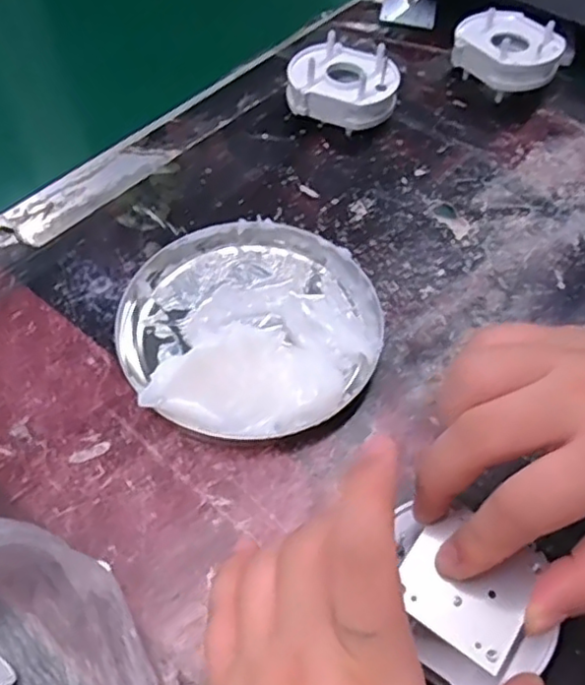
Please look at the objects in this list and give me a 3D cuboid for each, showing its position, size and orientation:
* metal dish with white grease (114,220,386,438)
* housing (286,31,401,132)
[{"bbox_3d":[-0.020,-0.014,0.316,0.126,0.028,0.127,2,54,-2],"label":"metal dish with white grease"},{"bbox_3d":[0.034,-0.169,0.421,0.069,0.038,0.069,2,54,-2],"label":"housing"}]

